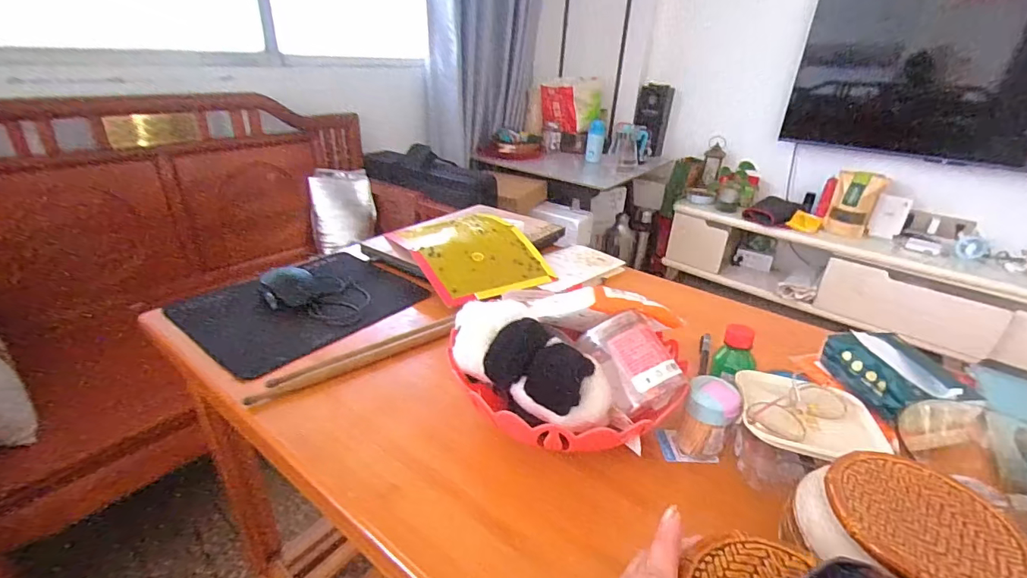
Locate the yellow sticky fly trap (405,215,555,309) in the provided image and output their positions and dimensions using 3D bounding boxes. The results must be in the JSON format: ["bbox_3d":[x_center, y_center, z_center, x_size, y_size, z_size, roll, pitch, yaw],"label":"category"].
[{"bbox_3d":[-0.078,-0.068,0.799,0.199,0.042,0.258,-15,33,-27],"label":"yellow sticky fly trap"}]

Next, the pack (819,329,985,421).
[{"bbox_3d":[0.408,0.090,0.497,0.073,0.048,0.108,0,29,-4],"label":"pack"}]

